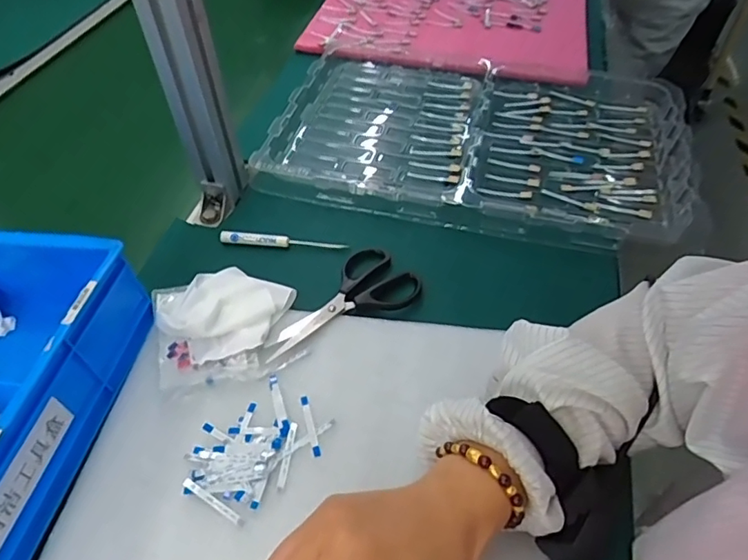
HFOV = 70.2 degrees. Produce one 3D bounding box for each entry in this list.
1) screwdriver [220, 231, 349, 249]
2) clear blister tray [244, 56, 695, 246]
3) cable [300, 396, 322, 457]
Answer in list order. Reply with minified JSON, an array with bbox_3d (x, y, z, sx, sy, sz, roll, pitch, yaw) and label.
[{"bbox_3d":[-0.092,-0.039,0.539,0.127,0.015,0.009,3,50,4],"label":"screwdriver"},{"bbox_3d":[0.119,-0.168,0.635,0.466,0.039,0.289,13,51,12],"label":"clear blister tray"},{"bbox_3d":[-0.049,0.110,0.405,0.007,0.004,0.049,-14,50,-10],"label":"cable"}]

